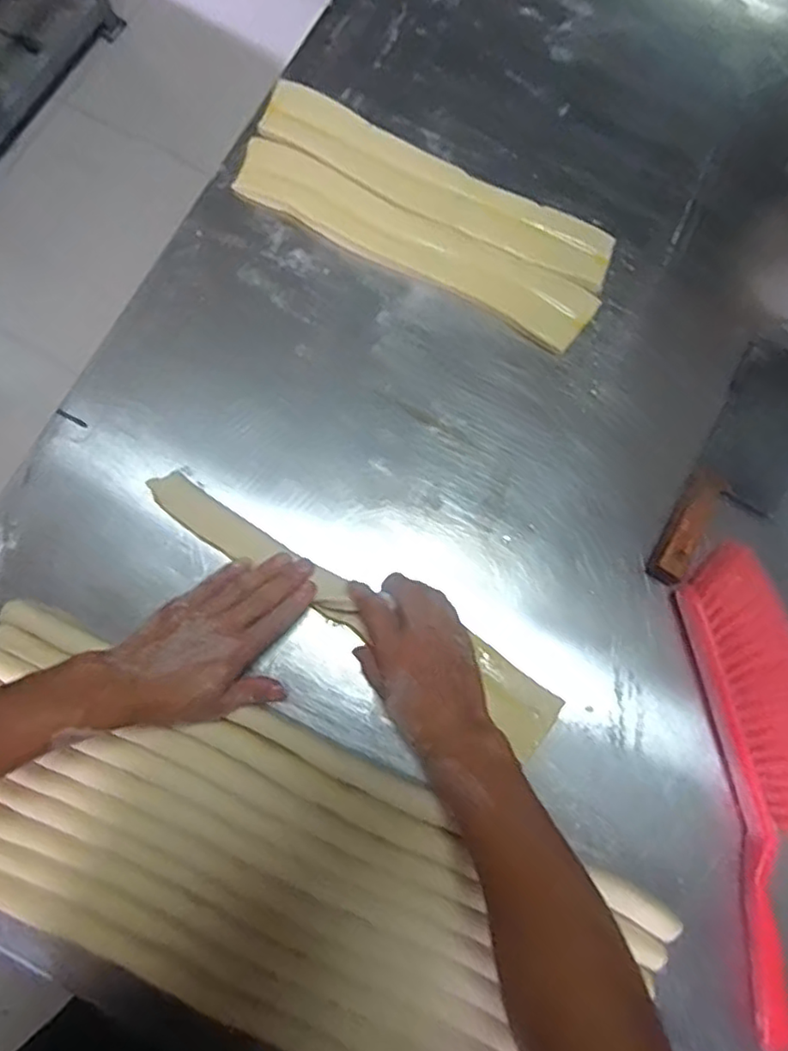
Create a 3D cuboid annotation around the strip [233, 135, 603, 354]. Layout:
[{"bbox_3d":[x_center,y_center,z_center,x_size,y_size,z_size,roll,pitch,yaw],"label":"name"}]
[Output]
[{"bbox_3d":[0.018,-0.296,0.677,0.392,0.009,0.068,29,77,5],"label":"strip"}]

